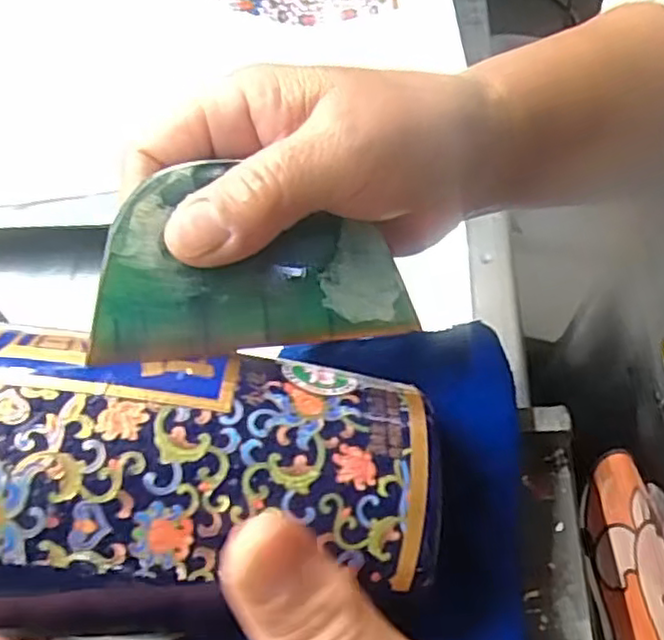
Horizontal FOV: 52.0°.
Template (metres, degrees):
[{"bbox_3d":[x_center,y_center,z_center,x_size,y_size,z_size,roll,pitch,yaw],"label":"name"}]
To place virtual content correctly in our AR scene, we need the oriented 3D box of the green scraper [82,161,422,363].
[{"bbox_3d":[-0.022,-0.019,0.201,0.094,0.004,0.053,-5,81,-24],"label":"green scraper"}]

